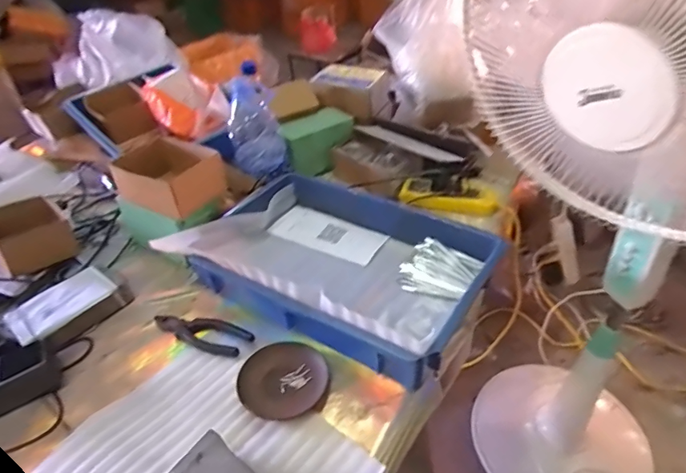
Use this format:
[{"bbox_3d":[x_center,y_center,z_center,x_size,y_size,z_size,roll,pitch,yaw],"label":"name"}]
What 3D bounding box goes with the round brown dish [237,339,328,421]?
[{"bbox_3d":[-0.080,0.187,0.604,0.109,0.013,0.111,-4,40,3],"label":"round brown dish"}]

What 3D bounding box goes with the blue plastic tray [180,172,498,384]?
[{"bbox_3d":[-0.005,0.034,0.725,0.429,0.101,0.279,22,47,29],"label":"blue plastic tray"}]

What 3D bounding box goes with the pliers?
[{"bbox_3d":[-0.212,0.142,0.681,0.163,0.027,0.048,13,44,21],"label":"pliers"}]

